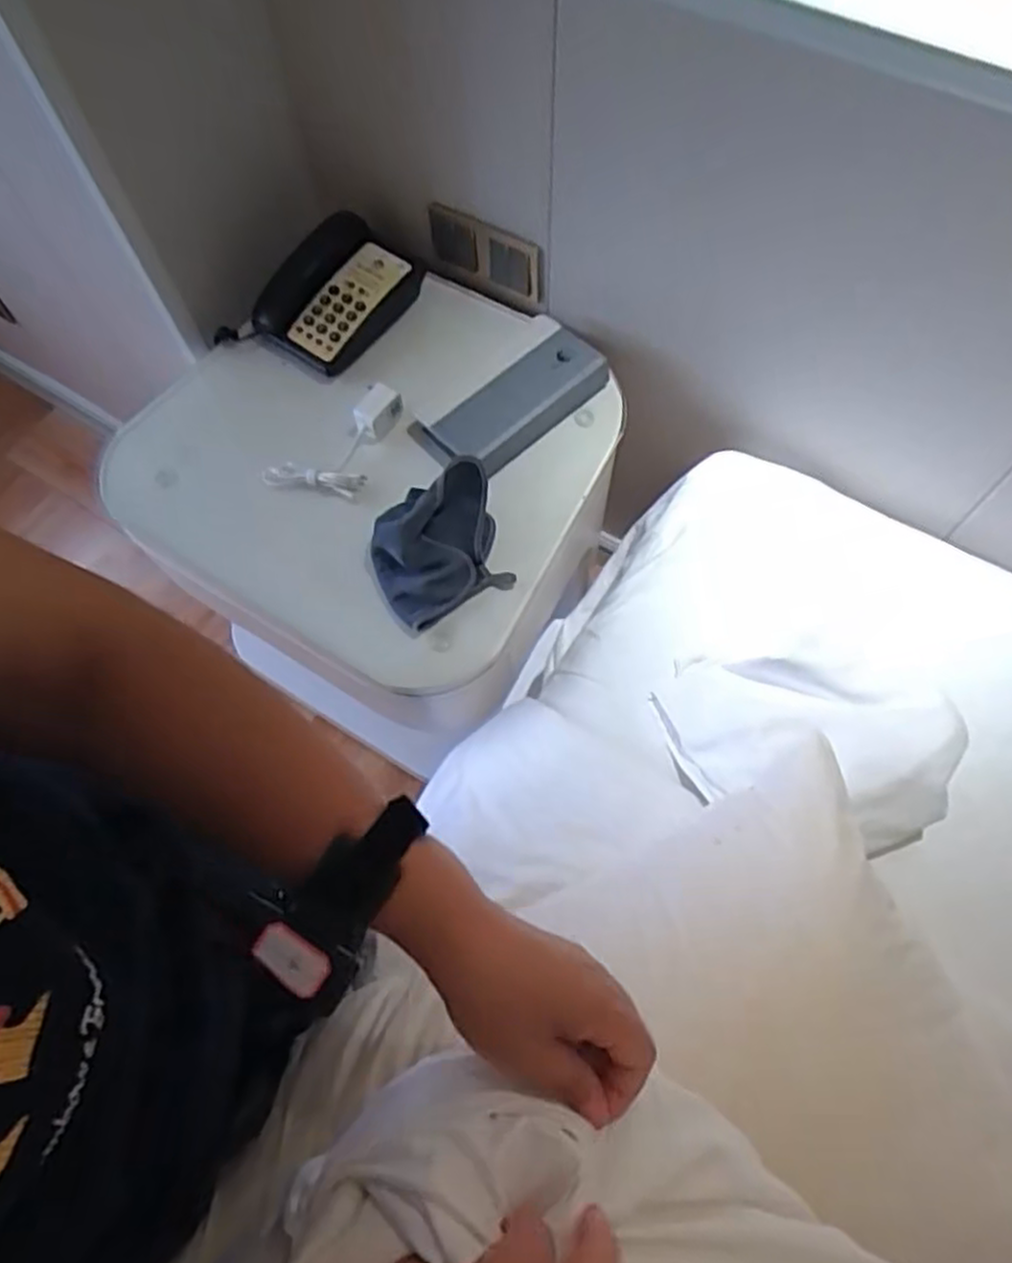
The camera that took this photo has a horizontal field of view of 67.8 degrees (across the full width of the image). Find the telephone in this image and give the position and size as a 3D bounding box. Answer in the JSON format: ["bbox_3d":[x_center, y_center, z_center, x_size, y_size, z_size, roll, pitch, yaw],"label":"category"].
[{"bbox_3d":[-0.238,-0.460,1.028,0.183,0.068,0.210,41,73,18],"label":"telephone"}]

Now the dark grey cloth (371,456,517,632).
[{"bbox_3d":[-0.073,-0.104,0.861,0.166,0.062,0.160,-27,68,-10],"label":"dark grey cloth"}]

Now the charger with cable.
[{"bbox_3d":[-0.198,-0.222,0.925,0.191,0.040,0.094,-38,70,-14],"label":"charger with cable"}]

